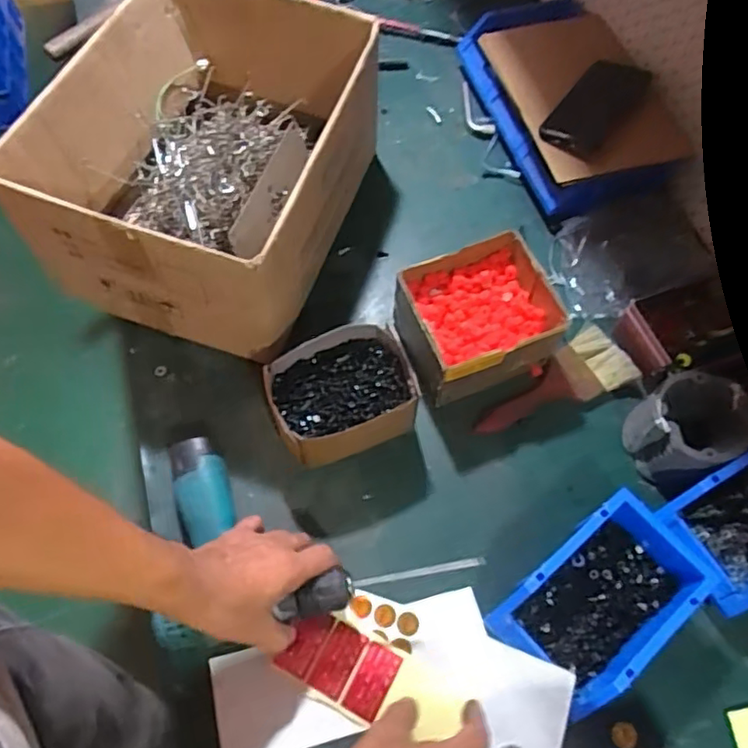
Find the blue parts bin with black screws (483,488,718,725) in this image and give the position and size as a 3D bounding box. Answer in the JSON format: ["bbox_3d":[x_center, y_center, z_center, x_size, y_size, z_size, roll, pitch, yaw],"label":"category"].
[{"bbox_3d":[0.214,0.212,0.588,0.193,0.073,0.122,-39,70,-17],"label":"blue parts bin with black screws"}]

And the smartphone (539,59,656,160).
[{"bbox_3d":[0.283,-0.342,0.791,0.081,0.014,0.169,34,68,15],"label":"smartphone"}]

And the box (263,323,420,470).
[{"bbox_3d":[-0.034,0.027,0.671,0.150,0.090,0.112,-21,66,-10],"label":"box"}]

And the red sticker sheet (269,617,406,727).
[{"bbox_3d":[-0.033,0.277,0.592,0.104,0.006,0.066,26,67,12],"label":"red sticker sheet"}]

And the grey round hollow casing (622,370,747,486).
[{"bbox_3d":[0.334,0.057,0.659,0.104,0.072,0.095,0,64,0],"label":"grey round hollow casing"}]

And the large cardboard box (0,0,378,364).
[{"bbox_3d":[-0.177,-0.252,0.733,0.292,0.210,0.385,17,64,7],"label":"large cardboard box"}]

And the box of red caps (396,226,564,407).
[{"bbox_3d":[0.112,-0.056,0.701,0.167,0.099,0.145,-20,66,-10],"label":"box of red caps"}]

